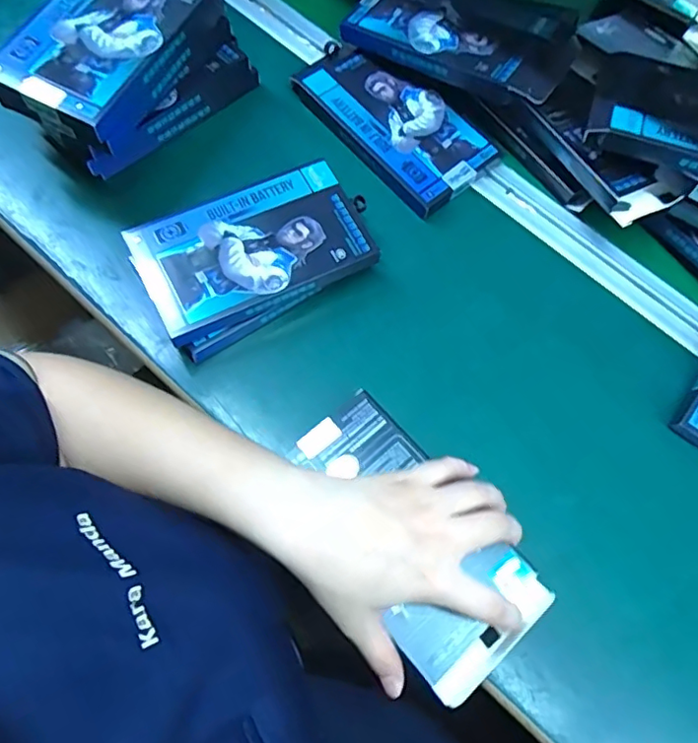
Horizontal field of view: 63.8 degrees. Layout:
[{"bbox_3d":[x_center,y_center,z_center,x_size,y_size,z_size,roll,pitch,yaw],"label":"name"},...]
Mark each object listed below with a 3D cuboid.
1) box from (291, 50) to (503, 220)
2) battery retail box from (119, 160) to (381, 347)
[{"bbox_3d":[0.042,-0.221,0.496,0.104,0.024,0.174,-37,77,-18],"label":"box"},{"bbox_3d":[-0.071,-0.094,0.415,0.164,0.020,0.094,-24,73,-15],"label":"battery retail box"}]

